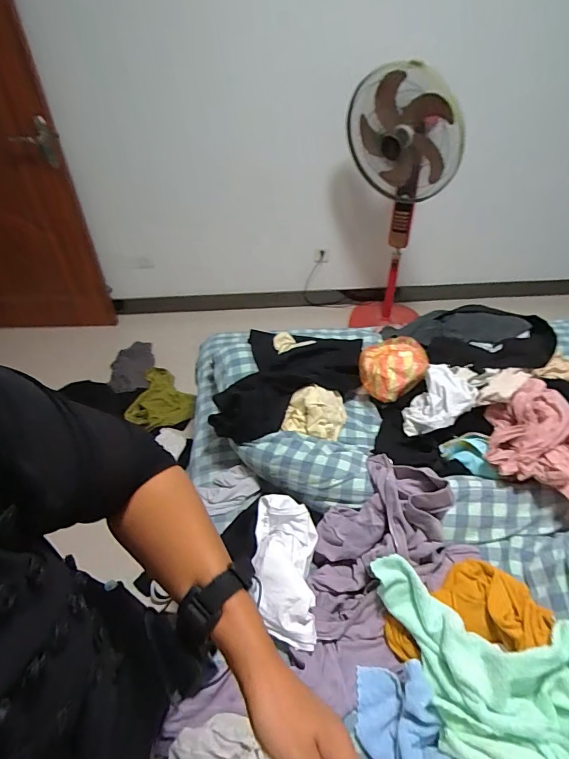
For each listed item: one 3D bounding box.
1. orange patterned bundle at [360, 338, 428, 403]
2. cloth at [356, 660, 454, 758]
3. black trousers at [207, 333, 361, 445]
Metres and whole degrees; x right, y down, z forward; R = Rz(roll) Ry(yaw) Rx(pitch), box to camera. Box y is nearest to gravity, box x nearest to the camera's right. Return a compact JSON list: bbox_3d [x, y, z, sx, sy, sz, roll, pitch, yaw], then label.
[{"bbox_3d":[0.312,-0.038,1.169,0.177,0.089,0.195,17,46,18],"label":"orange patterned bundle"},{"bbox_3d":[0.190,0.577,0.647,0.119,0.086,0.214,-9,44,-9],"label":"cloth"},{"bbox_3d":[0.019,0.000,1.125,0.342,0.109,0.432,13,45,14],"label":"black trousers"}]

